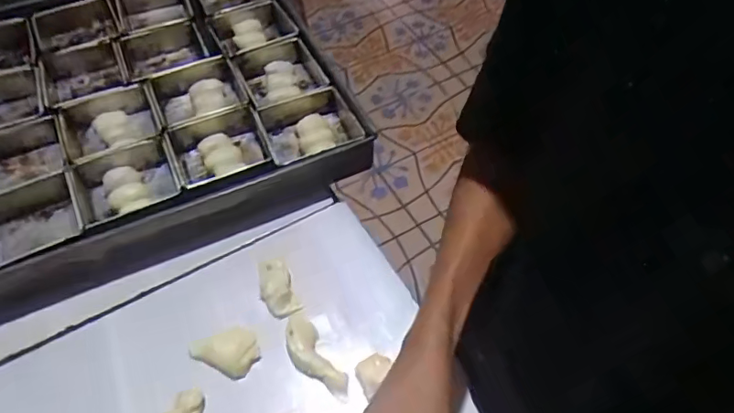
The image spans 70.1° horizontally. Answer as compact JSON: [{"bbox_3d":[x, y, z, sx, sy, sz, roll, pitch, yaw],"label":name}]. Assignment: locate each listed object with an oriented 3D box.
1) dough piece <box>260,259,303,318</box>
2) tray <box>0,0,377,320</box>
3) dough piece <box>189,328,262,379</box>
[{"bbox_3d":[-0.092,0.083,0.535,0.033,0.026,0.055,-21,58,-12],"label":"dough piece"},{"bbox_3d":[-0.291,-0.150,0.677,0.466,0.066,0.480,-23,59,-13],"label":"tray"},{"bbox_3d":[-0.134,0.145,0.504,0.059,0.023,0.045,-24,59,-14],"label":"dough piece"}]

